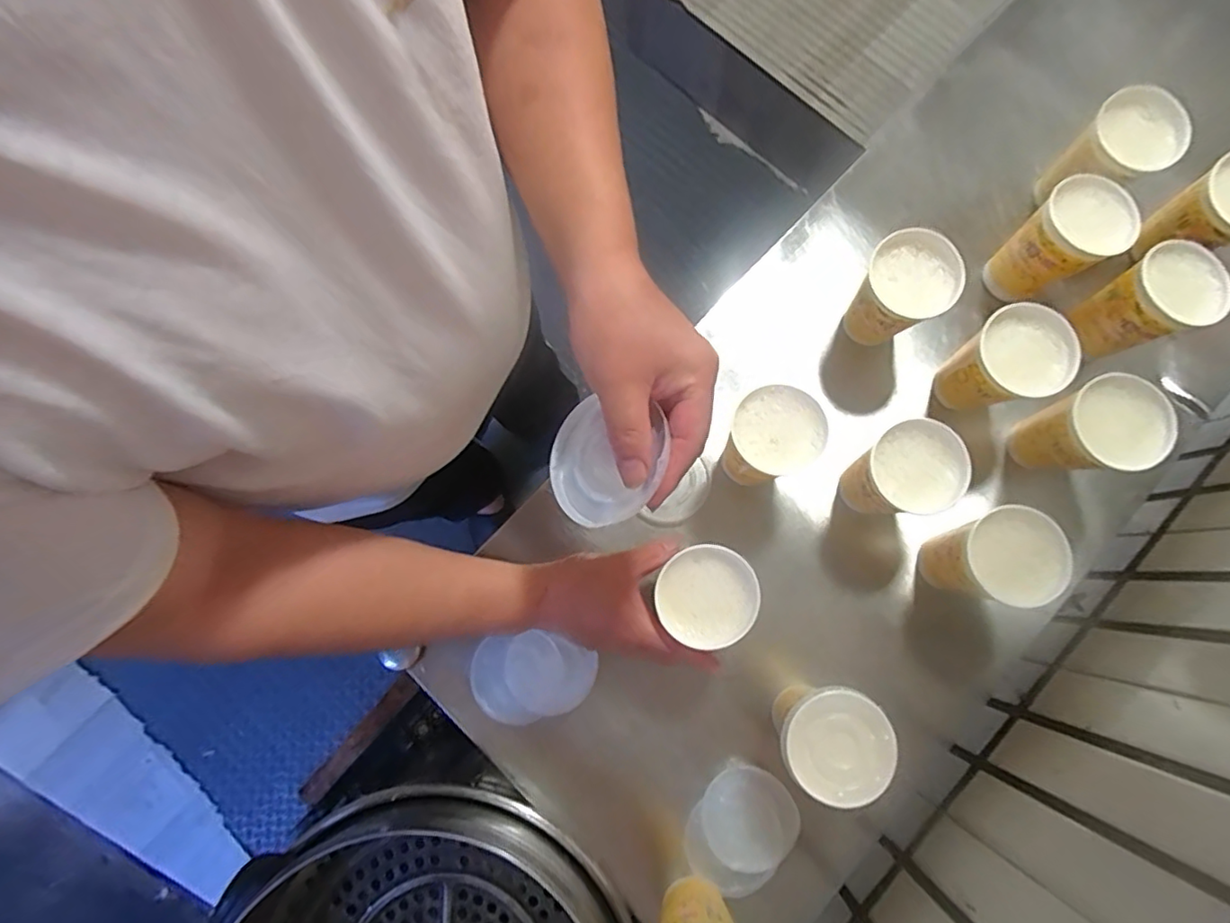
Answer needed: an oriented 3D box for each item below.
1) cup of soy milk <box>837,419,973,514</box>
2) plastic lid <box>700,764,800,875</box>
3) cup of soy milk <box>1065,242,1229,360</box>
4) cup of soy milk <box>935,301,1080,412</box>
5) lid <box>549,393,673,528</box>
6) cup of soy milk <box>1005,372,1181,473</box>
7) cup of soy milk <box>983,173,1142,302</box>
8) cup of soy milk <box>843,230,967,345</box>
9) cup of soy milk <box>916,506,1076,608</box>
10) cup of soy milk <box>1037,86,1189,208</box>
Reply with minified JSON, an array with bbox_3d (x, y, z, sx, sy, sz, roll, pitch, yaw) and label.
[{"bbox_3d":[0.240,0.013,0.511,0.072,0.106,0.070,0,79,1],"label":"cup of soy milk"},{"bbox_3d":[0.113,0.302,0.497,0.075,0.007,0.076,-1,74,5],"label":"plastic lid"},{"bbox_3d":[0.476,-0.141,0.528,0.077,0.086,0.071,-31,80,-5],"label":"cup of soy milk"},{"bbox_3d":[0.336,-0.081,0.523,0.073,0.106,0.077,0,79,1],"label":"cup of soy milk"},{"bbox_3d":[-0.008,0.002,0.339,0.081,0.006,0.068,18,88,38],"label":"lid"},{"bbox_3d":[0.406,-0.024,0.510,0.073,0.097,0.076,0,79,1],"label":"cup of soy milk"},{"bbox_3d":[0.409,-0.201,0.546,0.075,0.096,0.073,0,79,1],"label":"cup of soy milk"},{"bbox_3d":[0.250,-0.146,0.534,0.077,0.101,0.076,44,83,8],"label":"cup of soy milk"},{"bbox_3d":[0.313,0.082,0.503,0.074,0.112,0.072,0,79,1],"label":"cup of soy milk"},{"bbox_3d":[0.461,-0.282,0.561,0.084,0.097,0.077,-35,81,-5],"label":"cup of soy milk"}]

